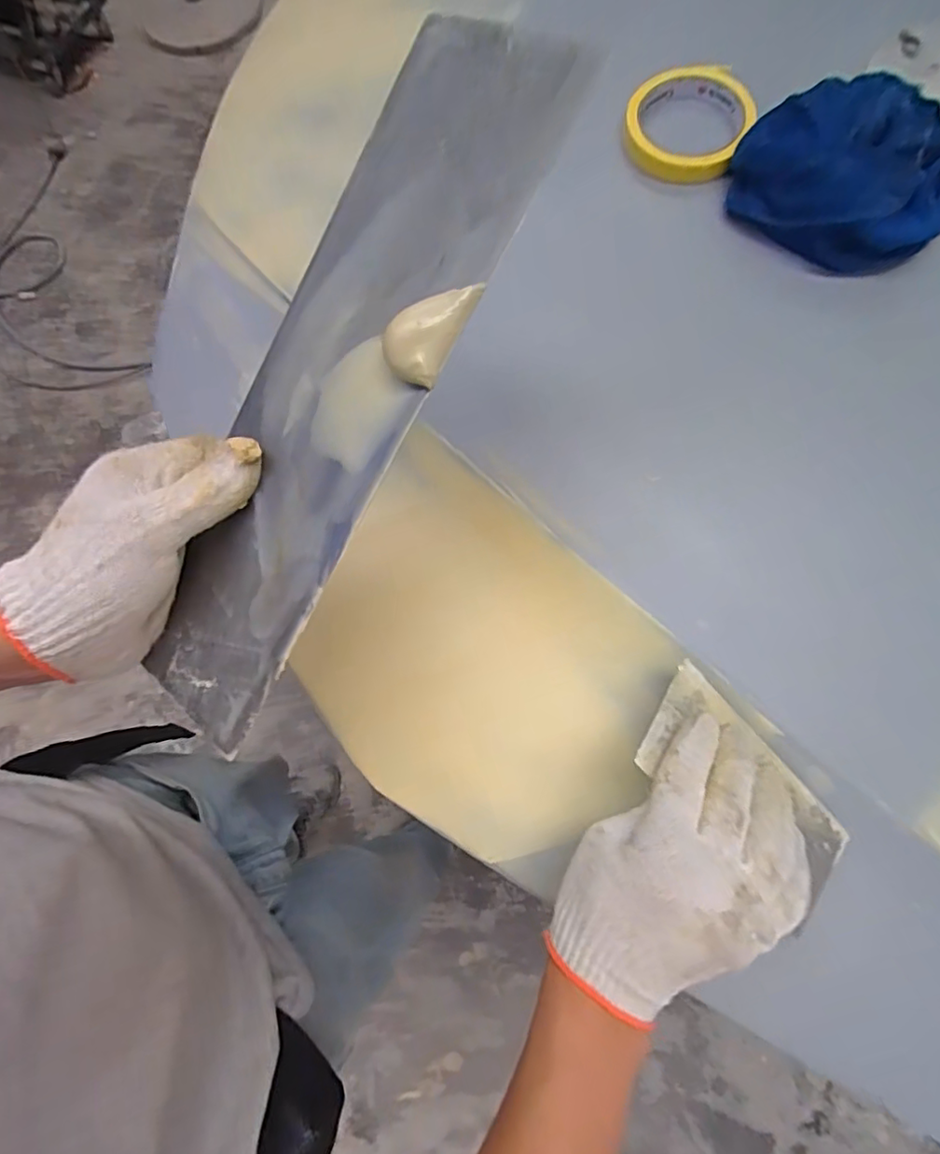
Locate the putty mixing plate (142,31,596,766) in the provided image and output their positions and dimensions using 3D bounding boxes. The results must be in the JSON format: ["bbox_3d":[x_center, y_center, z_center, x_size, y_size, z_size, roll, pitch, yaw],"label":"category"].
[{"bbox_3d":[-0.069,-0.079,0.267,0.096,0.012,0.333,35,102,25],"label":"putty mixing plate"}]

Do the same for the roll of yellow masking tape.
[{"bbox_3d":[0.169,-0.354,0.450,0.090,0.020,0.103,17,75,6],"label":"roll of yellow masking tape"}]

